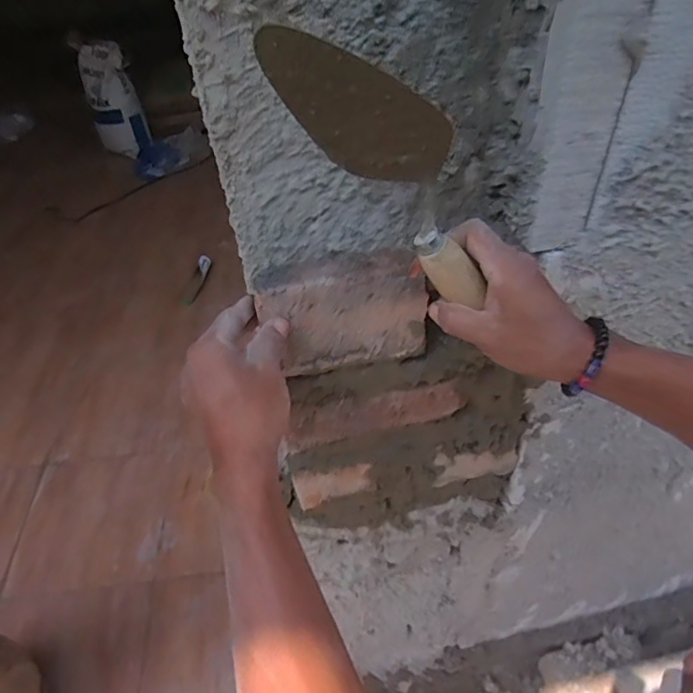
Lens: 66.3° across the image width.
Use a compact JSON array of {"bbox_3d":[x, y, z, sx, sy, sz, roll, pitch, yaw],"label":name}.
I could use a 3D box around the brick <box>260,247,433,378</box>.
[{"bbox_3d":[-0.005,-0.032,0.454,0.137,0.090,0.048,-9,44,-4],"label":"brick"}]

